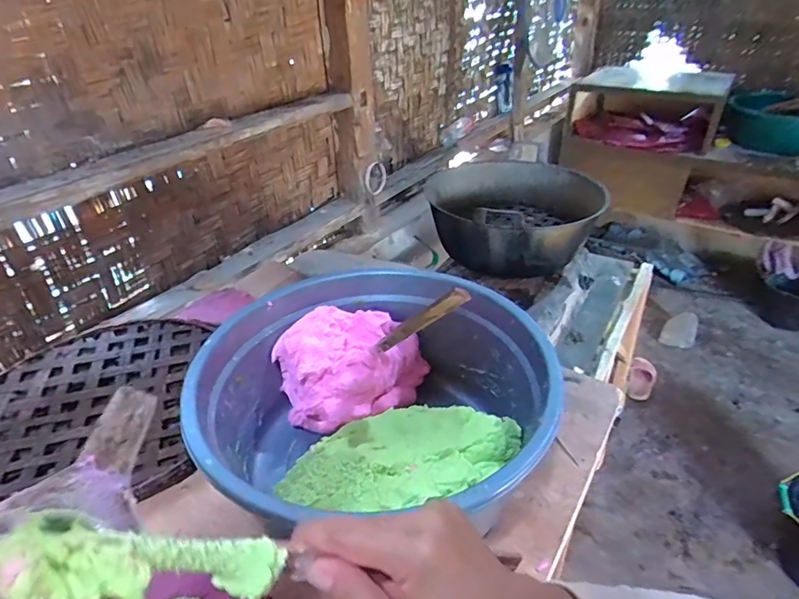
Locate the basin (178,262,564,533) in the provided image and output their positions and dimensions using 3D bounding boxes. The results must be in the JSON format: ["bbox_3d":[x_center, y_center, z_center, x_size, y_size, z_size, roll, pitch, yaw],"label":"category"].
[{"bbox_3d":[-0.029,0.133,0.615,0.395,0.176,0.398,-1,34,1],"label":"basin"}]

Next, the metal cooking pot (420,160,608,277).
[{"bbox_3d":[0.283,-0.218,1.325,0.359,0.198,0.384,-1,34,1],"label":"metal cooking pot"}]

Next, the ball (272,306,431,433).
[{"bbox_3d":[-0.062,0.085,0.713,0.199,0.109,0.127,-22,39,-27],"label":"ball"}]

